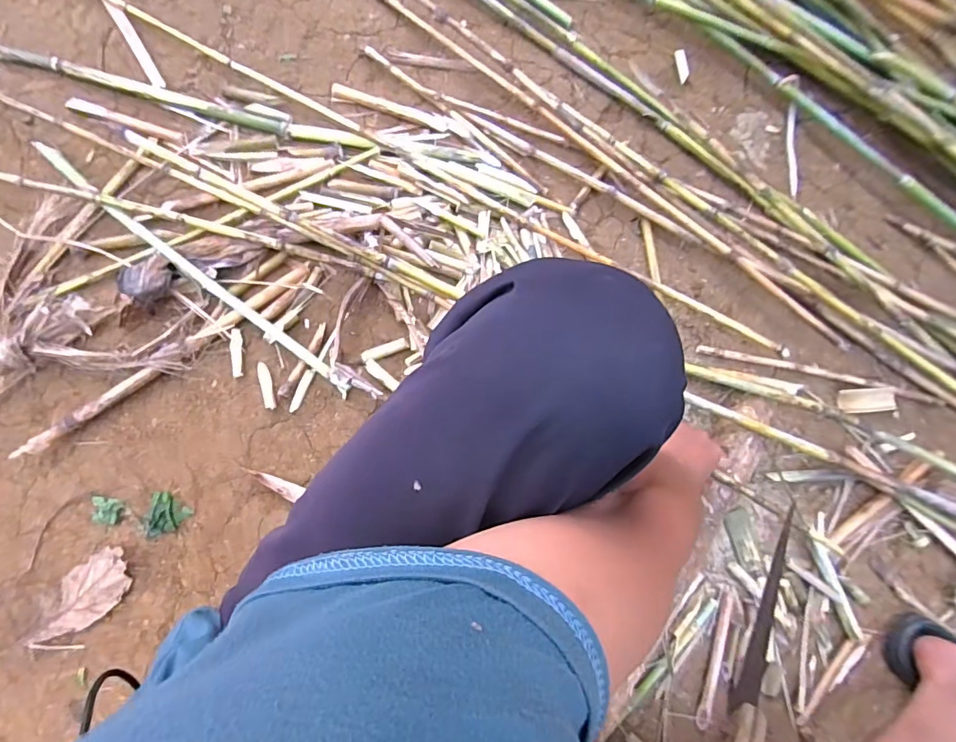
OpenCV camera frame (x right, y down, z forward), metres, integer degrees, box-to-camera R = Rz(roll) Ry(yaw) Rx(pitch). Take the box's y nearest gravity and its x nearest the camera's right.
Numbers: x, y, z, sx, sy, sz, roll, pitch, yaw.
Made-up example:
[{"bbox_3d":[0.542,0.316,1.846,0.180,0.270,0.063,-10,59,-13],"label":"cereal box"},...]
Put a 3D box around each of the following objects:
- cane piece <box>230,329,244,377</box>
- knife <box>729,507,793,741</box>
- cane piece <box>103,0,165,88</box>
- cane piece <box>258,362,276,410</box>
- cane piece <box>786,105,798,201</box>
[{"bbox_3d":[-0.336,-0.025,0.675,0.015,0.005,0.067,-5,82,-5],"label":"cane piece"},{"bbox_3d":[0.272,0.260,0.468,0.021,0.032,0.382,54,42,4],"label":"knife"},{"bbox_3d":[-0.535,-0.519,0.741,0.019,0.010,0.215,-31,86,-8],"label":"cane piece"},{"bbox_3d":[-0.292,0.020,0.669,0.015,0.007,0.067,-14,83,-6],"label":"cane piece"},{"bbox_3d":[0.500,-0.350,0.767,0.012,0.011,0.150,0,82,-4],"label":"cane piece"}]

